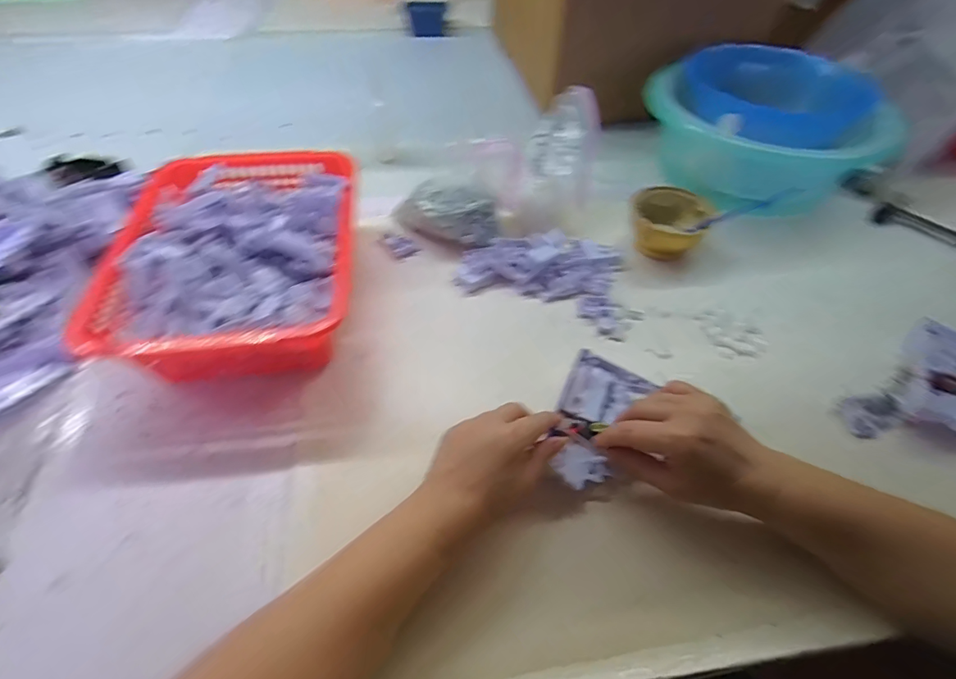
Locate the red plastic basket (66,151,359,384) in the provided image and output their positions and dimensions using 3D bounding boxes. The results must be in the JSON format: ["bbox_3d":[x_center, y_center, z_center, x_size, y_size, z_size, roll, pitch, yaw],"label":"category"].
[{"bbox_3d":[-0.247,-0.083,0.508,0.232,0.088,0.296,-4,49,-6],"label":"red plastic basket"}]

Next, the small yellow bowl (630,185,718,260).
[{"bbox_3d":[0.233,-0.147,0.599,0.095,0.053,0.101,36,58,23],"label":"small yellow bowl"}]

